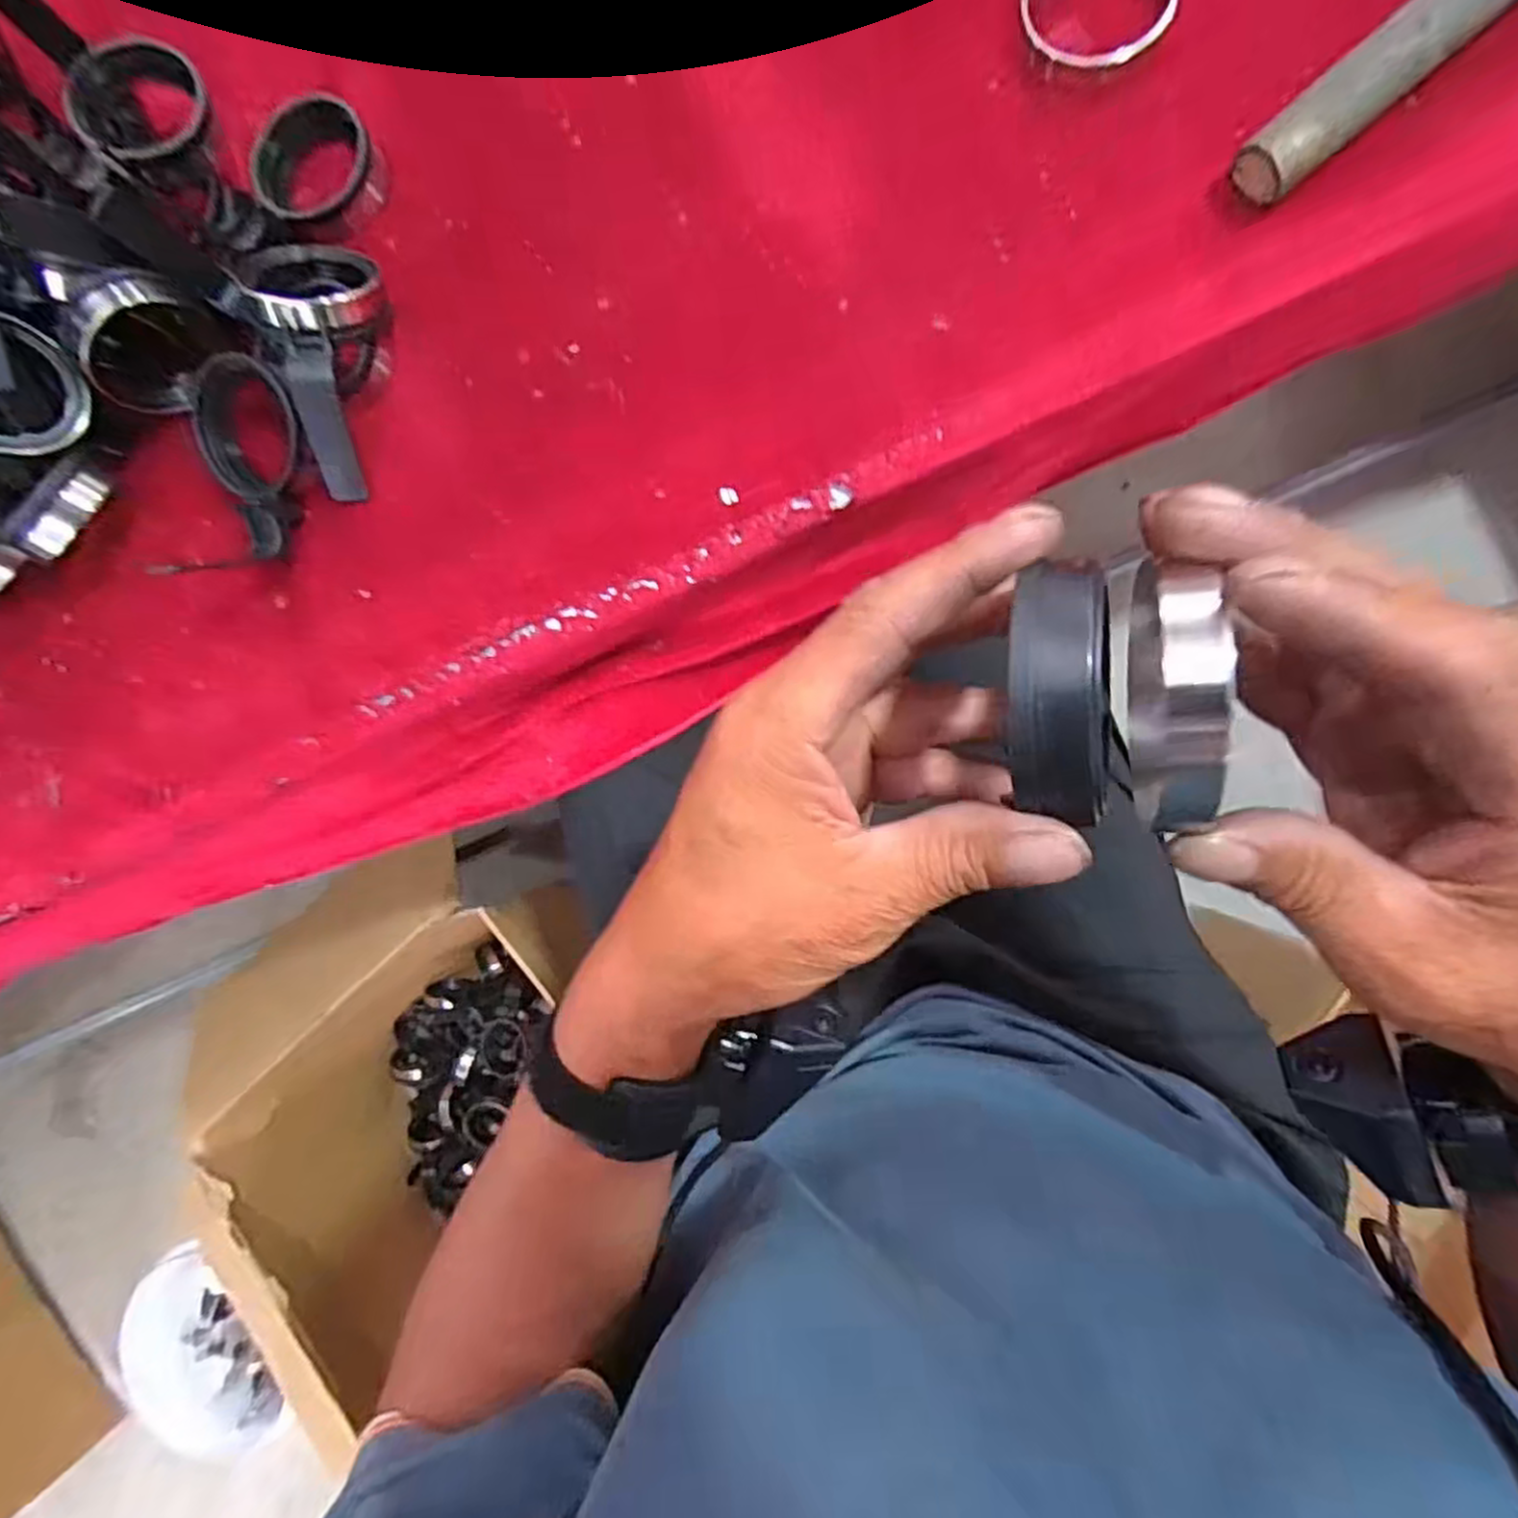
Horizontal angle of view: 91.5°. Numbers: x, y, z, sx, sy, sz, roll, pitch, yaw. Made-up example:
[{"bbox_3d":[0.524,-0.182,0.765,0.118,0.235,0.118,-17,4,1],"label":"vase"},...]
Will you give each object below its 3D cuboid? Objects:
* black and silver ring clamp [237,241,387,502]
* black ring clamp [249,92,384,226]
[{"bbox_3d":[-0.237,-0.215,0.400,0.056,0.051,0.137,-4,88,8],"label":"black and silver ring clamp"},{"bbox_3d":[-0.255,-0.341,0.423,0.056,0.024,0.071,44,95,7],"label":"black ring clamp"}]

